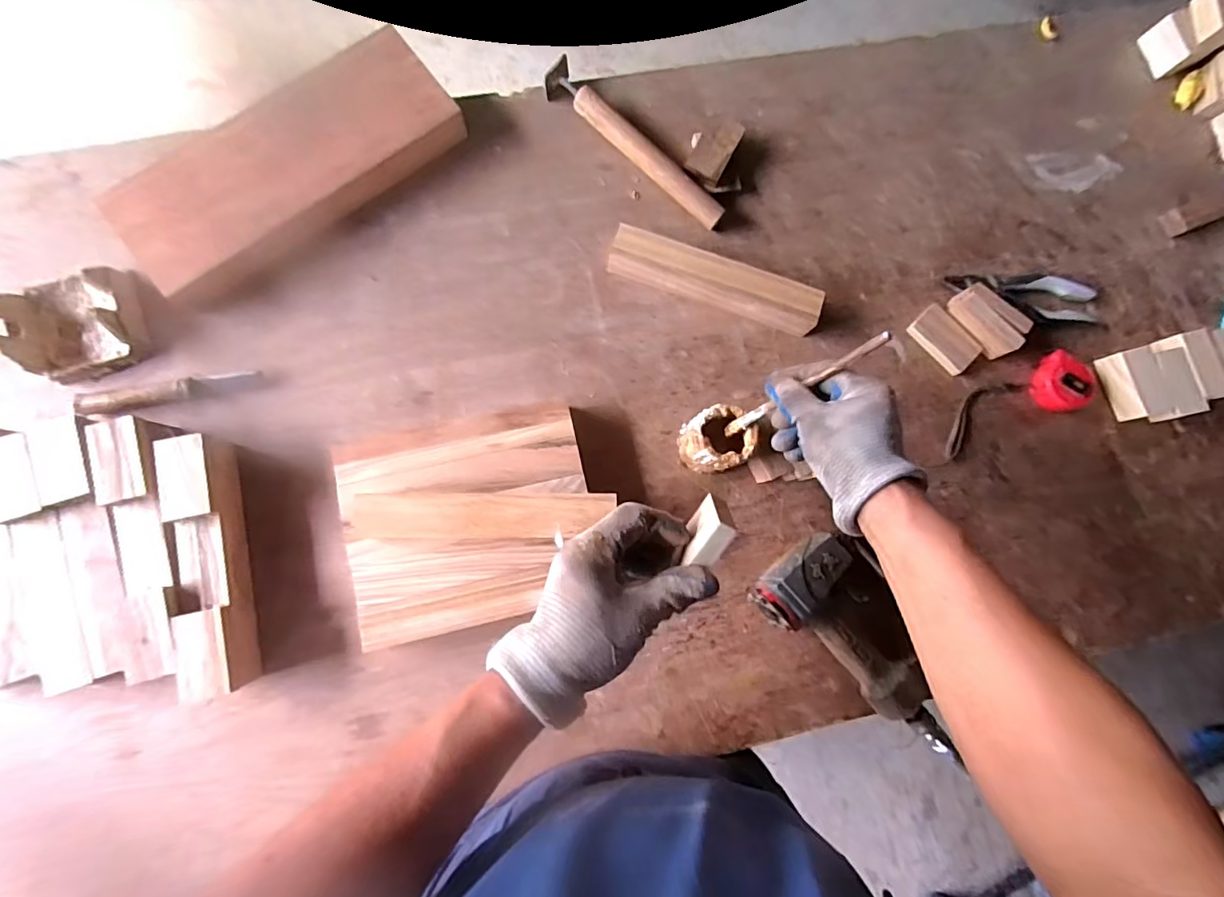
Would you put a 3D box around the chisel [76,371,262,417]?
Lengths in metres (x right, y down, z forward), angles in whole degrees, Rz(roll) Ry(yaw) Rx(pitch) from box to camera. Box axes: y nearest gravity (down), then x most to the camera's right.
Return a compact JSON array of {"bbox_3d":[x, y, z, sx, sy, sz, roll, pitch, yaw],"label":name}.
[{"bbox_3d":[-0.479,-0.064,0.574,0.165,0.016,0.030,-16,83,-20],"label":"chisel"}]

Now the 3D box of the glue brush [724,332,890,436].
[{"bbox_3d":[0.163,-0.051,0.468,0.010,0.186,0.011,-26,84,-35],"label":"glue brush"}]

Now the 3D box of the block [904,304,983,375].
[{"bbox_3d":[0.408,-0.133,0.642,0.050,0.011,0.083,-39,86,-8],"label":"block"}]

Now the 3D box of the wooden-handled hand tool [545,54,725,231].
[{"bbox_3d":[0.029,-0.366,0.636,0.267,0.029,0.038,42,82,3],"label":"wooden-handled hand tool"}]

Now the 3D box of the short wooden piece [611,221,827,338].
[{"bbox_3d":[0.120,-0.197,0.622,0.256,0.044,0.047,18,82,-1],"label":"short wooden piece"}]

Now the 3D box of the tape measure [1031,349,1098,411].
[{"bbox_3d":[0.546,-0.080,0.640,0.060,0.038,0.063,0,82,-3],"label":"tape measure"}]

